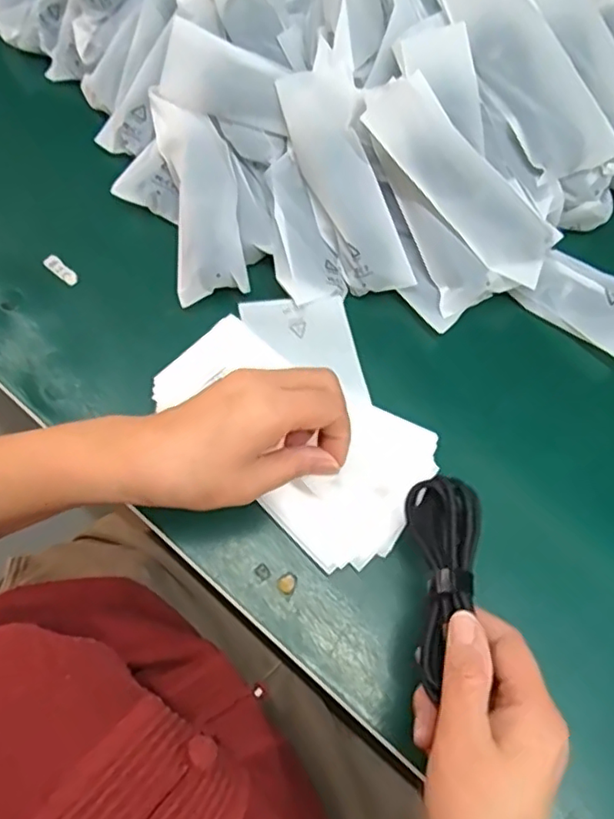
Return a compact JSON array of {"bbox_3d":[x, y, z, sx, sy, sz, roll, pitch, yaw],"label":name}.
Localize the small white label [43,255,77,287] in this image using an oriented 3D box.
[{"bbox_3d":[-0.177,-0.100,0.437,0.029,0.004,0.010,38,73,12],"label":"small white label"}]

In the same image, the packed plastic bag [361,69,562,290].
[{"bbox_3d":[0.102,-0.146,0.393,0.155,0.025,0.047,40,70,-20],"label":"packed plastic bag"}]

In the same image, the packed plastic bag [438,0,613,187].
[{"bbox_3d":[0.144,-0.220,0.401,0.050,0.016,0.153,-37,100,16],"label":"packed plastic bag"}]

